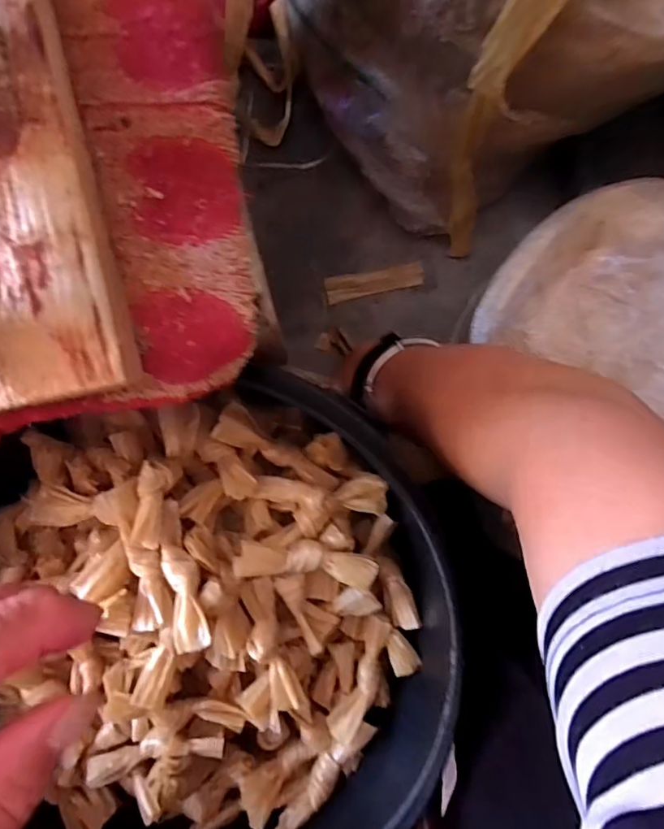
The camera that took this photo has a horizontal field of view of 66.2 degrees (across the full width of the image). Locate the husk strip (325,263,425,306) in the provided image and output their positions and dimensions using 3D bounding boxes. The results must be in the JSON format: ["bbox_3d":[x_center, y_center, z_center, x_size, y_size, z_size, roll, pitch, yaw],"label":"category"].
[{"bbox_3d":[0.051,-0.158,0.606,0.115,0.011,0.029,-13,95,-2],"label":"husk strip"}]

